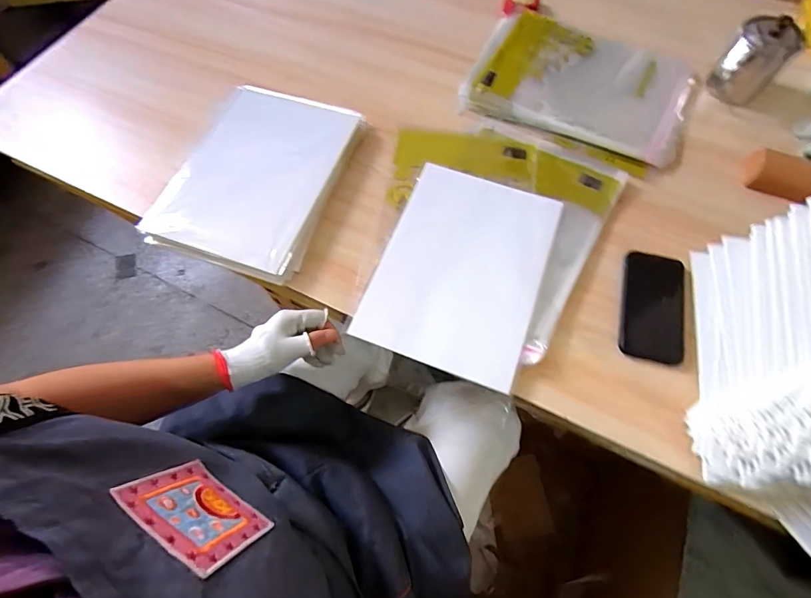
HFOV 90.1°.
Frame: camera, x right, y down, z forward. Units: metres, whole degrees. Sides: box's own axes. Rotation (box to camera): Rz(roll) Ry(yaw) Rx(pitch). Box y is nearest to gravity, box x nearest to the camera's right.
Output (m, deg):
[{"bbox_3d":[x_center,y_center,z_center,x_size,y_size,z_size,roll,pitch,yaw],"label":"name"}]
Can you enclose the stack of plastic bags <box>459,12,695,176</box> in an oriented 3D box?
[{"bbox_3d":[0.277,-0.342,0.656,0.339,0.034,0.230,26,71,12],"label":"stack of plastic bags"}]

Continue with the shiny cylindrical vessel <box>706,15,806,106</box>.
[{"bbox_3d":[0.537,-0.368,0.629,0.079,0.111,0.079,-1,68,2],"label":"shiny cylindrical vessel"}]

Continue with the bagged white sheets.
[{"bbox_3d":[-0.230,-0.191,0.609,0.242,0.028,0.302,15,69,9],"label":"bagged white sheets"}]

